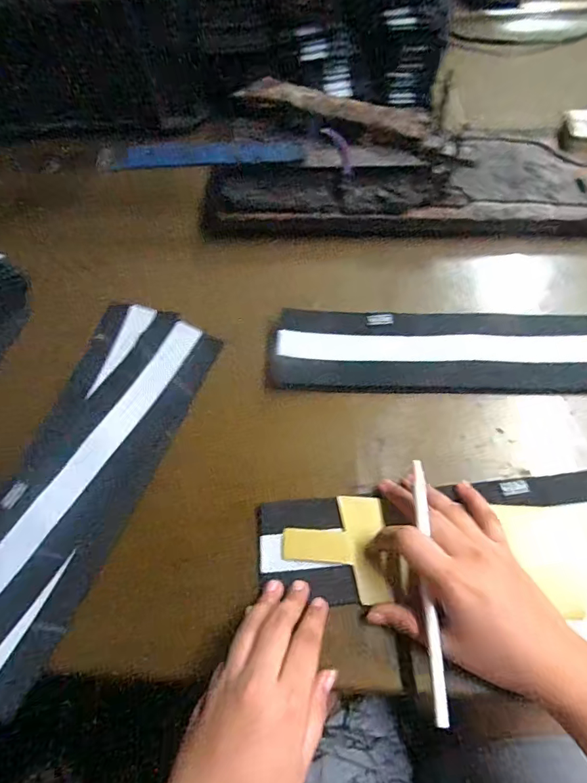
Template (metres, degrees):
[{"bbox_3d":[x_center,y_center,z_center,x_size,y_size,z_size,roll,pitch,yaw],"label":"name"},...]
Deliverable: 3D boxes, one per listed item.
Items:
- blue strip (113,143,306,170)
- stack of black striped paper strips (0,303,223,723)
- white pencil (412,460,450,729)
[{"bbox_3d":[-0.089,-0.254,0.500,0.199,0.007,0.035,1,65,9],"label":"blue strip"},{"bbox_3d":[-0.182,0.061,0.390,0.121,0.025,0.317,19,64,12],"label":"stack of black striped paper strips"},{"bbox_3d":[0.090,0.126,0.311,0.008,0.004,0.161,-1,68,2],"label":"white pencil"}]

